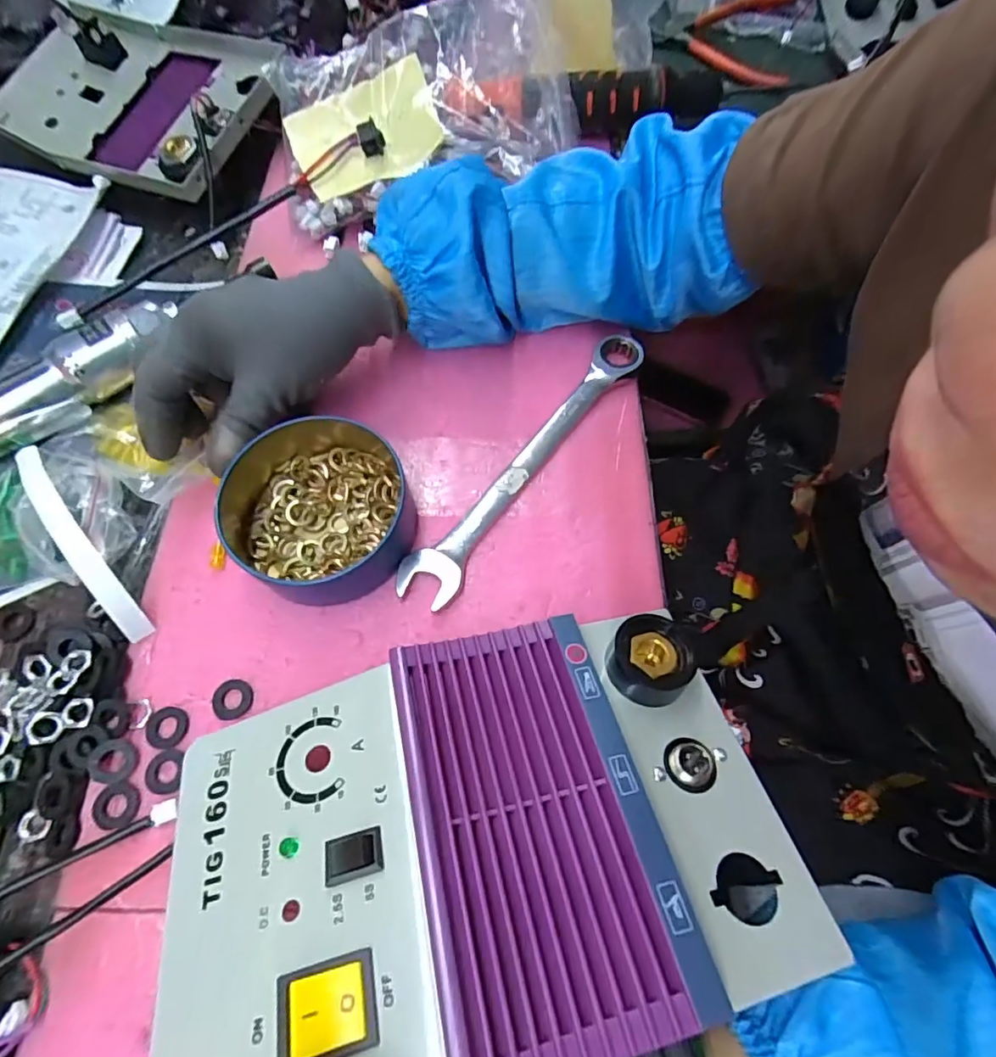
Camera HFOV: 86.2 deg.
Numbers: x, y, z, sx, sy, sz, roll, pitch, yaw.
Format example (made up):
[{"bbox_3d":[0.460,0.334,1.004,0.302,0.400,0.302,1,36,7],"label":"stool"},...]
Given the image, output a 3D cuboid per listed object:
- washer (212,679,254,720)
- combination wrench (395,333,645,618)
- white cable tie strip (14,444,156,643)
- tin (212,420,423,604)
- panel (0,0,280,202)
[{"bbox_3d":[-0.133,0.086,0.268,0.020,0.004,0.020,0,67,1],"label":"washer"},{"bbox_3d":[0.021,-0.042,0.318,0.031,0.008,0.216,36,72,15],"label":"combination wrench"},{"bbox_3d":[-0.226,0.004,0.286,0.015,0.037,0.128,-38,72,-14],"label":"white cable tie strip"},{"bbox_3d":[-0.103,-0.013,0.294,0.102,0.035,0.104,0,67,1],"label":"tin"},{"bbox_3d":[-0.297,-0.346,0.431,0.243,0.037,0.161,19,69,9],"label":"panel"}]

